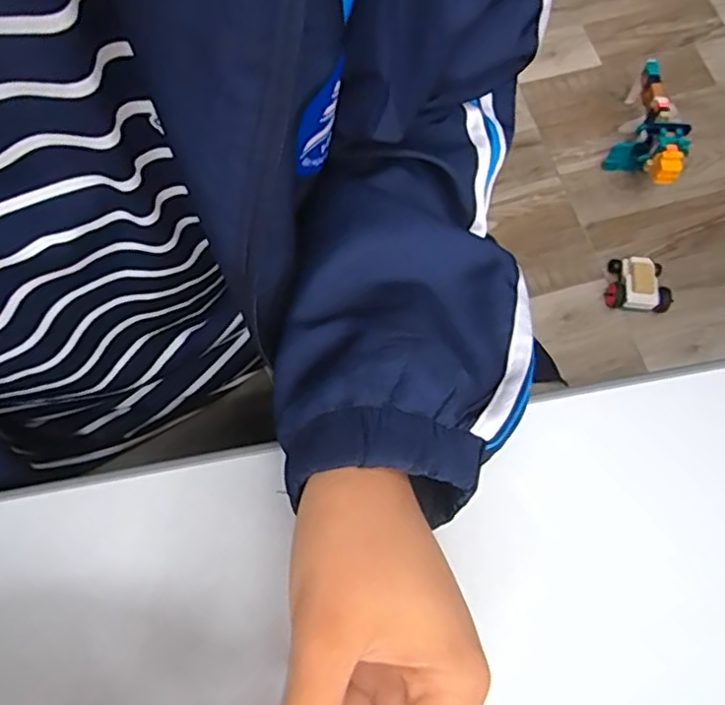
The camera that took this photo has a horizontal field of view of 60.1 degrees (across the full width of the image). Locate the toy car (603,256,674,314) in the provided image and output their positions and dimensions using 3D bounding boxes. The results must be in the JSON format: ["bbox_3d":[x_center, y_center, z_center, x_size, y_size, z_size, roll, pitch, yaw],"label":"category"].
[{"bbox_3d":[0.430,-0.106,0.983,0.088,0.049,0.084,7,71,2],"label":"toy car"}]

